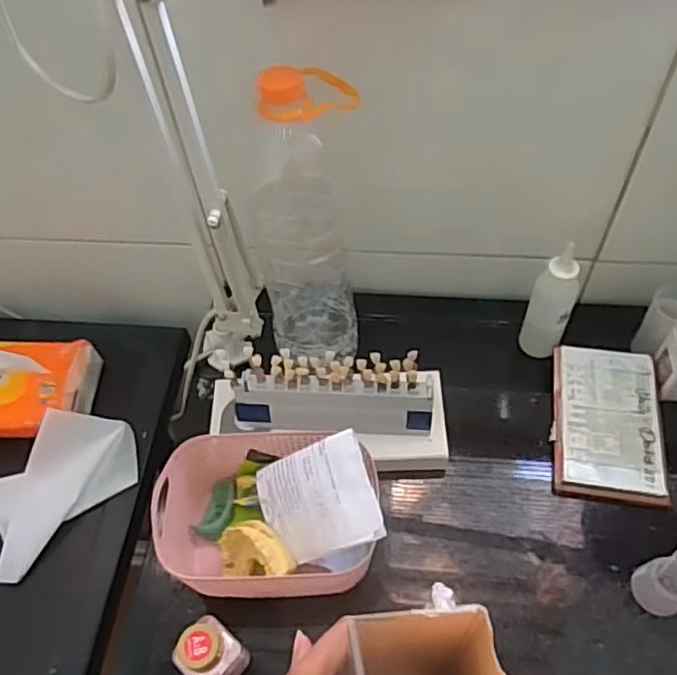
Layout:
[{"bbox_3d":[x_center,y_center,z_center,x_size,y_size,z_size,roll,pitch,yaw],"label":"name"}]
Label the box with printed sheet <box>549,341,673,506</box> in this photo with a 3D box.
[{"bbox_3d":[0.251,0.077,0.607,0.096,0.010,0.154,8,55,9],"label":"box with printed sheet"}]

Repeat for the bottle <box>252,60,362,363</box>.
[{"bbox_3d":[-0.028,-0.091,0.563,0.091,0.286,0.077,-5,54,-1],"label":"bottle"}]

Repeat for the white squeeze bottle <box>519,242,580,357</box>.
[{"bbox_3d":[0.204,-0.030,0.626,0.033,0.131,0.031,-9,55,-4],"label":"white squeeze bottle"}]

